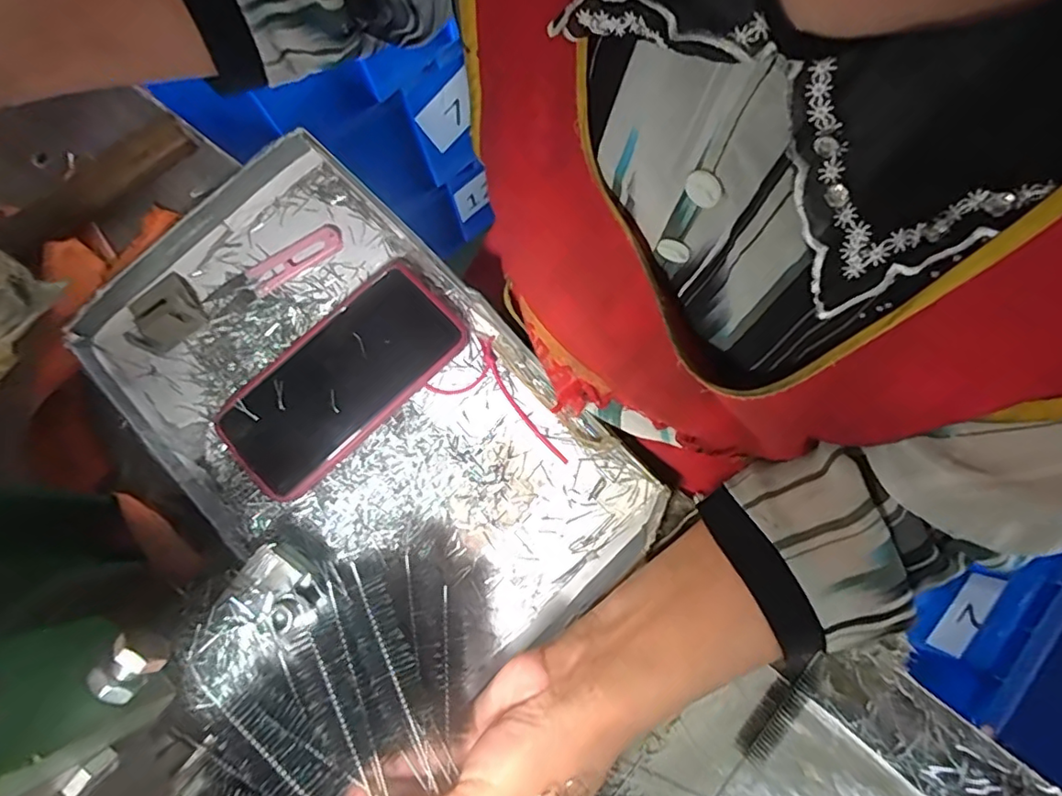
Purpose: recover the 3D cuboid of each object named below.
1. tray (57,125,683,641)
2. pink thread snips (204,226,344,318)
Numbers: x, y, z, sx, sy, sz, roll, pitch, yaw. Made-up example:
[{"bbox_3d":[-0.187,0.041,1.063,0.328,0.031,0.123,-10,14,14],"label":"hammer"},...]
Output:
[{"bbox_3d":[-0.107,0.010,0.364,0.208,0.029,0.355,-44,81,-8],"label":"tray"},{"bbox_3d":[-0.176,-0.088,0.388,0.099,0.007,0.025,-32,80,-6],"label":"pink thread snips"}]

